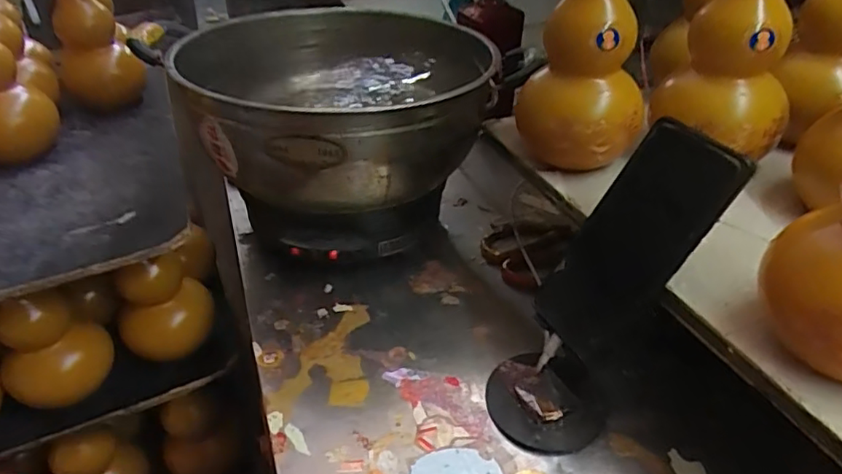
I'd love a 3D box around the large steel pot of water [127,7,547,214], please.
[{"bbox_3d":[-0.072,-0.146,0.595,0.300,0.119,0.324,-4,37,3],"label":"large steel pot of water"}]

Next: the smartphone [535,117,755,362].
[{"bbox_3d":[0.142,0.004,0.398,0.014,0.163,0.076,18,25,-32],"label":"smartphone"}]

